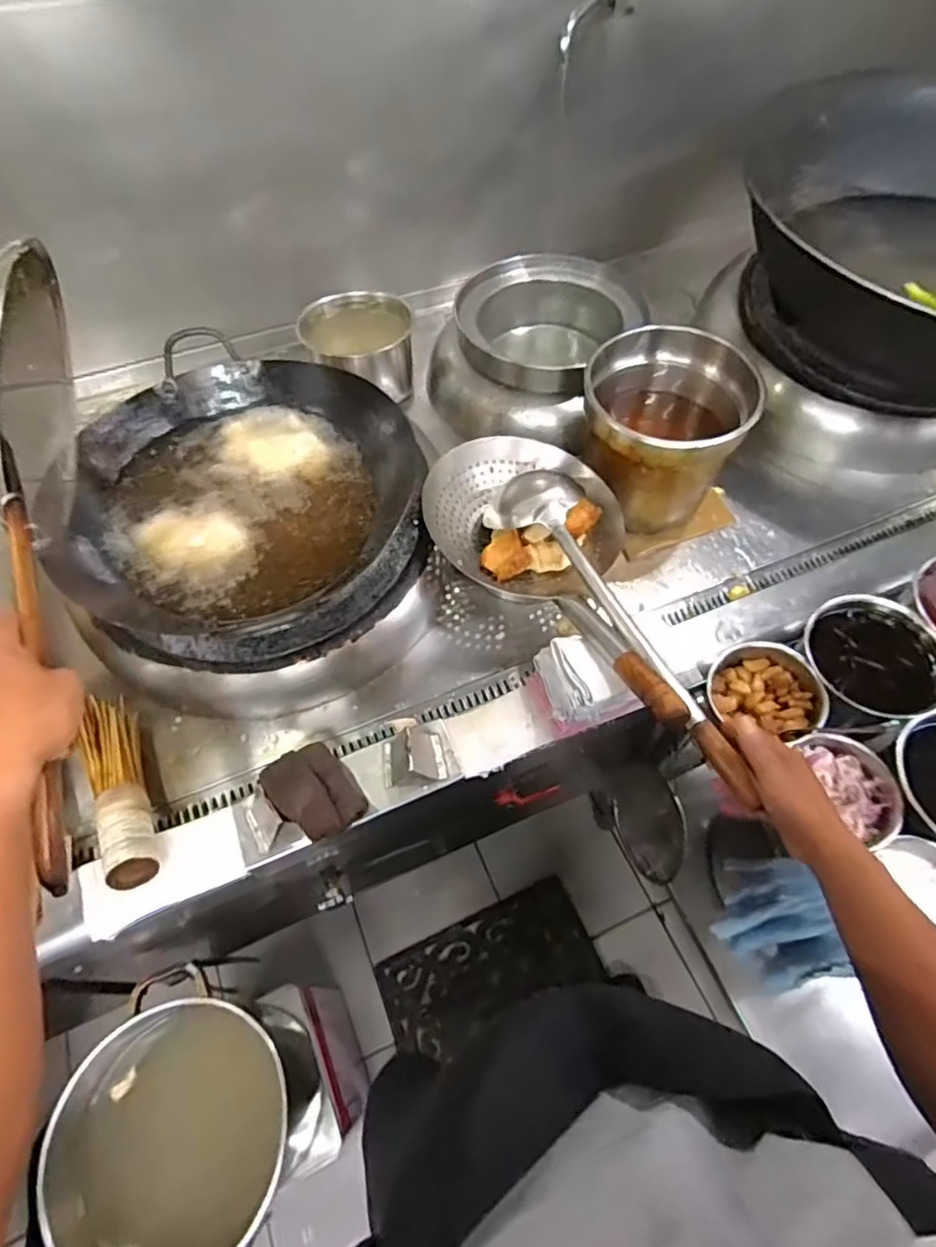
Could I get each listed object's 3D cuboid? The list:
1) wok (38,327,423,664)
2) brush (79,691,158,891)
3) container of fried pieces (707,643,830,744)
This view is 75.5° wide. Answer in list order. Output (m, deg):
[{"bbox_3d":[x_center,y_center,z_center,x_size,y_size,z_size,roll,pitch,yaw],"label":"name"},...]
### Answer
[{"bbox_3d":[-0.281,-0.168,0.785,0.411,0.129,0.421,-6,57,-1],"label":"wok"},{"bbox_3d":[-0.399,0.182,0.681,0.059,0.056,0.253,-28,47,-14],"label":"brush"},{"bbox_3d":[0.347,0.076,0.716,0.122,0.068,0.108,19,61,15],"label":"container of fried pieces"}]

